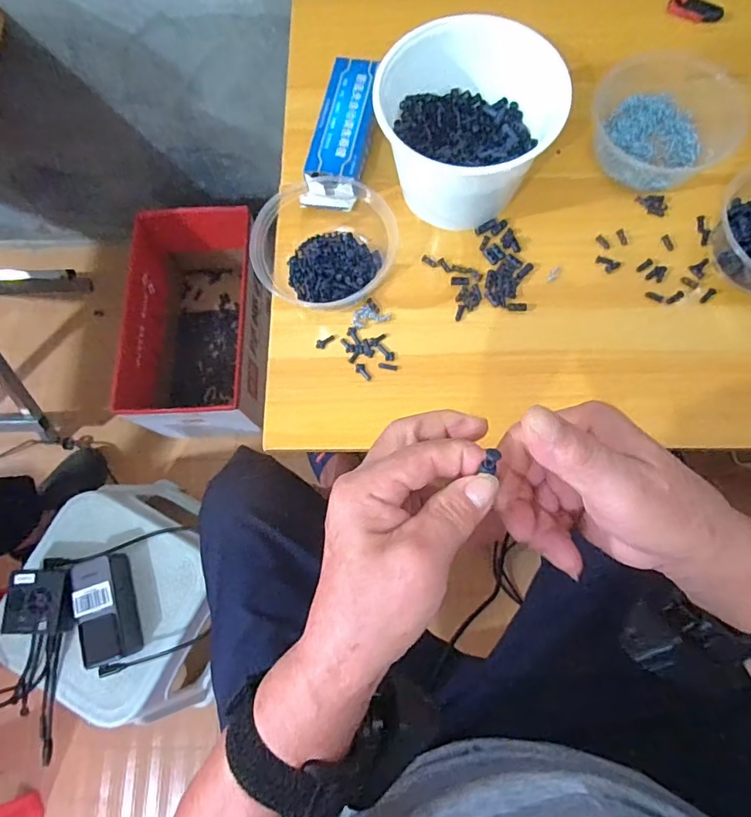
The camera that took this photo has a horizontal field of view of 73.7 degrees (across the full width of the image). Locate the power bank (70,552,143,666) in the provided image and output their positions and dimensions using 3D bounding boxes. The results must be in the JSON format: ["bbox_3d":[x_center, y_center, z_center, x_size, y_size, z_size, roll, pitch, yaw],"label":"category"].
[{"bbox_3d":[-0.351,0.260,0.652,0.060,0.045,0.129,-17,76,-3],"label":"power bank"}]

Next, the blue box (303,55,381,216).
[{"bbox_3d":[-0.034,-0.298,0.545,0.058,0.030,0.177,11,76,4],"label":"blue box"}]

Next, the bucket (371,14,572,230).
[{"bbox_3d":[0.085,-0.268,0.484,0.158,0.113,0.142,36,79,10],"label":"bucket"}]

